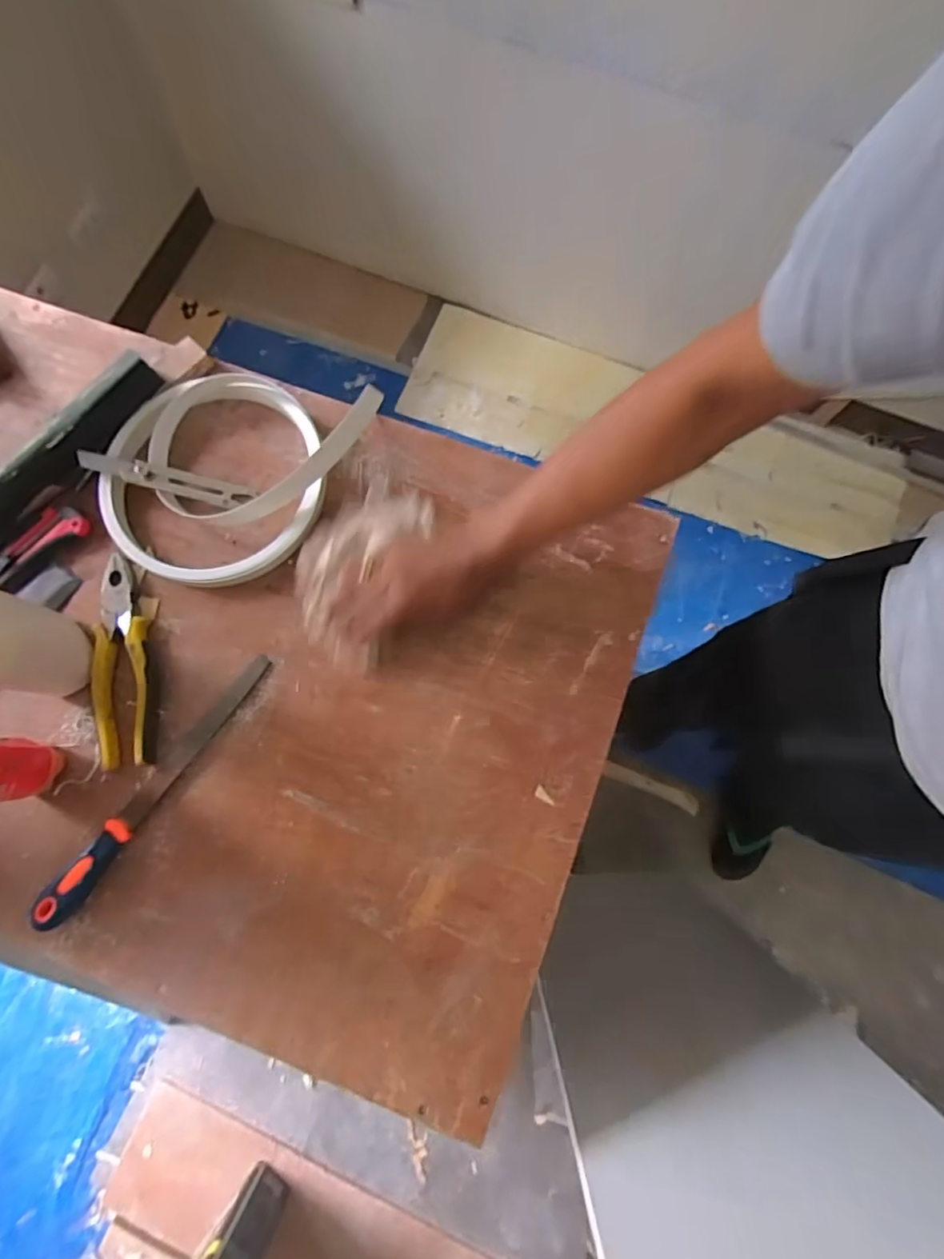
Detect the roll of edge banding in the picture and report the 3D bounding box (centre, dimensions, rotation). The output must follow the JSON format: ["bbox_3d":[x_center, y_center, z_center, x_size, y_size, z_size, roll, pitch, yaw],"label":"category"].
[{"bbox_3d":[-0.246,-0.163,0.573,0.269,0.042,0.233,5,77,0],"label":"roll of edge banding"}]

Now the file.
[{"bbox_3d":[-0.288,0.144,0.515,0.032,0.023,0.289,38,80,7],"label":"file"}]

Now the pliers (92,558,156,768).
[{"bbox_3d":[-0.343,0.029,0.542,0.054,0.017,0.205,-11,78,-3],"label":"pliers"}]

